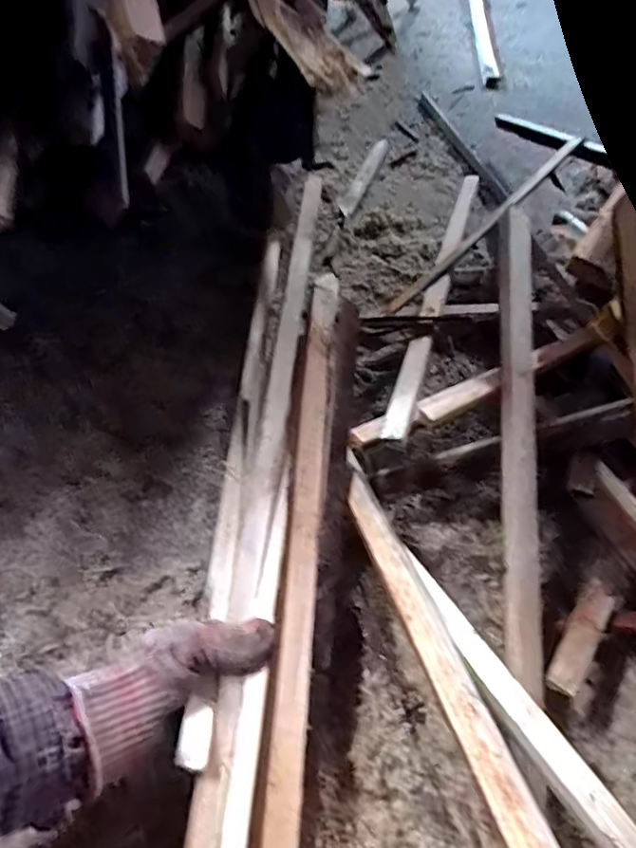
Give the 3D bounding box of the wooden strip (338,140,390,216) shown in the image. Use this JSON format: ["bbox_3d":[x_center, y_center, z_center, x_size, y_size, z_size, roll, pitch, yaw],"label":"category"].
[{"bbox_3d":[0.063,-0.334,0.747,0.024,0.006,0.189,16,56,12],"label":"wooden strip"}]

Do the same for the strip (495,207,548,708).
[{"bbox_3d":[0.136,0.006,0.377,0.026,0.015,0.320,2,78,2],"label":"strip"}]

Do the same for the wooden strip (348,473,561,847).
[{"bbox_3d":[0.071,0.136,0.322,0.021,0.012,0.276,-15,43,-10],"label":"wooden strip"}]

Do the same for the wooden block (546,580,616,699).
[{"bbox_3d":[0.165,0.133,0.349,0.020,0.007,0.075,31,63,21],"label":"wooden block"}]

